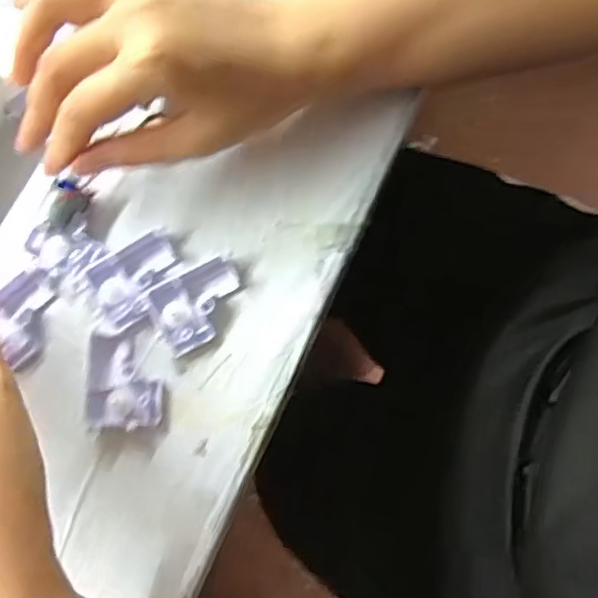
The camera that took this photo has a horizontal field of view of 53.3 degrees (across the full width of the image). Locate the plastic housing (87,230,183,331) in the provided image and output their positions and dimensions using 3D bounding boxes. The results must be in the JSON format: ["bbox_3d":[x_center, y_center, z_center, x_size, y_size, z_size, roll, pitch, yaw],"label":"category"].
[{"bbox_3d":[-0.082,-0.010,0.303,0.047,0.009,0.036,-29,78,-3],"label":"plastic housing"}]

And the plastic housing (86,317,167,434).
[{"bbox_3d":[-0.086,0.037,0.294,0.035,0.011,0.052,-5,78,2],"label":"plastic housing"}]

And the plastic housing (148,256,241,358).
[{"bbox_3d":[-0.051,0.001,0.301,0.049,0.011,0.035,-38,79,-5],"label":"plastic housing"}]

